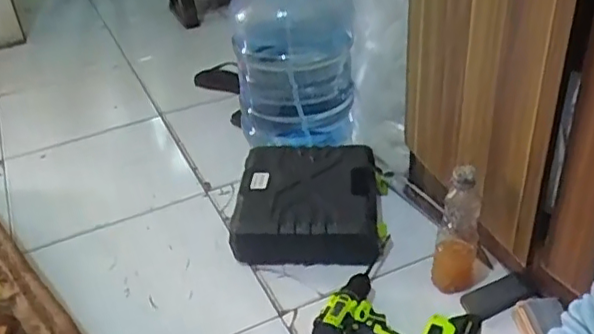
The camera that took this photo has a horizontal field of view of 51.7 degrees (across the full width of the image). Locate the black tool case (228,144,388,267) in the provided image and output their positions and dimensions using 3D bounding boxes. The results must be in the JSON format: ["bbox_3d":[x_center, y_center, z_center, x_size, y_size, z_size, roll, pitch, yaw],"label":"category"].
[{"bbox_3d":[0.030,0.058,1.179,0.271,0.097,0.312,1,34,8],"label":"black tool case"}]

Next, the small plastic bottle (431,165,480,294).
[{"bbox_3d":[0.257,0.108,0.978,0.065,0.241,0.054,6,35,15],"label":"small plastic bottle"}]

